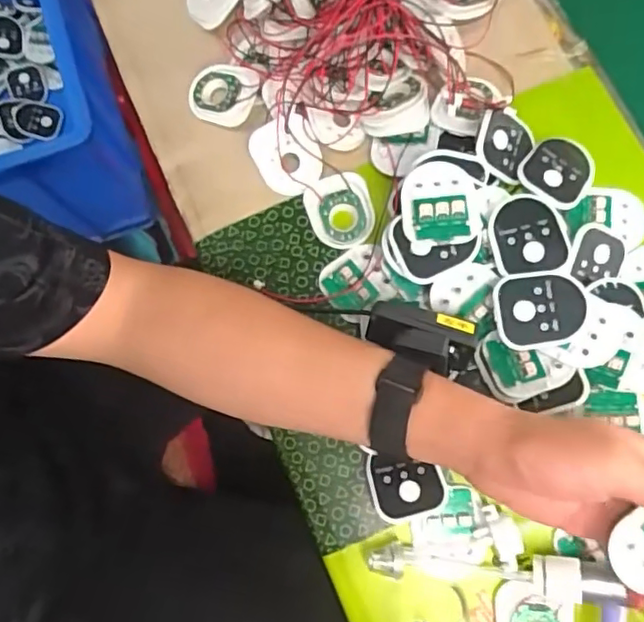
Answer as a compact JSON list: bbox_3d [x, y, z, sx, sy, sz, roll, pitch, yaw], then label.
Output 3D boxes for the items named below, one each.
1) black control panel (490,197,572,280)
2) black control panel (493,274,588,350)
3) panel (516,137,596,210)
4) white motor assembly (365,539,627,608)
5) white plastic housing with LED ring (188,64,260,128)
[{"bbox_3d":[0.137,-0.050,0.381,0.048,0.009,0.055,-10,82,6],"label":"black control panel"},{"bbox_3d":[0.138,-0.001,0.367,0.053,0.005,0.045,-8,78,13],"label":"black control panel"},{"bbox_3d":[0.173,-0.103,0.420,0.048,0.009,0.058,41,82,9],"label":"panel"},{"bbox_3d":[0.108,0.165,0.370,0.152,0.021,0.024,2,77,13],"label":"white motor assembly"},{"bbox_3d":[-0.075,-0.168,0.448,0.059,0.011,0.047,20,92,25],"label":"white plastic housing with LED ring"}]

